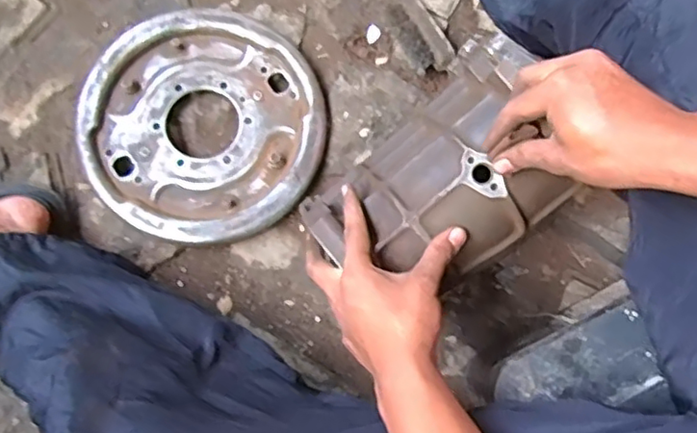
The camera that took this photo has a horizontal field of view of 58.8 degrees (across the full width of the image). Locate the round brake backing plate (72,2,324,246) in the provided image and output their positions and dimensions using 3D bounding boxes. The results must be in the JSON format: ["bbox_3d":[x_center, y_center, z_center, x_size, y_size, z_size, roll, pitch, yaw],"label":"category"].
[{"bbox_3d":[-0.181,-0.115,0.785,0.290,0.058,0.291,0,77,0],"label":"round brake backing plate"}]

